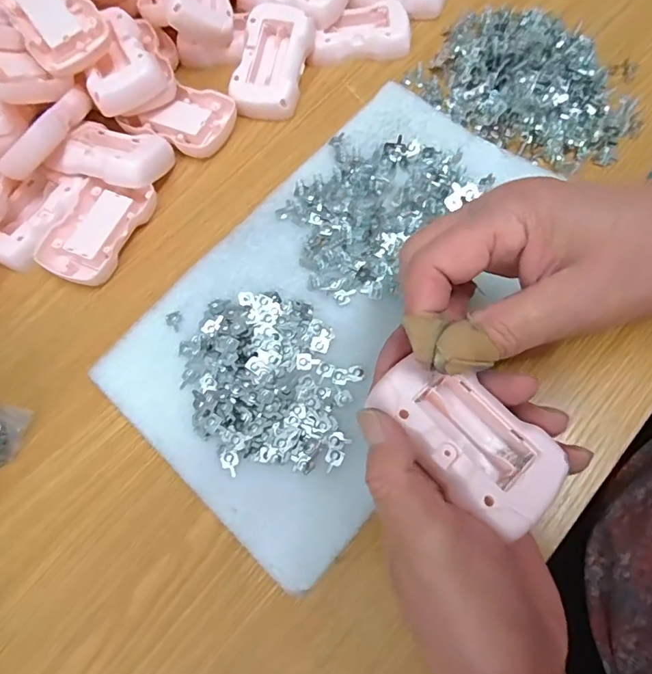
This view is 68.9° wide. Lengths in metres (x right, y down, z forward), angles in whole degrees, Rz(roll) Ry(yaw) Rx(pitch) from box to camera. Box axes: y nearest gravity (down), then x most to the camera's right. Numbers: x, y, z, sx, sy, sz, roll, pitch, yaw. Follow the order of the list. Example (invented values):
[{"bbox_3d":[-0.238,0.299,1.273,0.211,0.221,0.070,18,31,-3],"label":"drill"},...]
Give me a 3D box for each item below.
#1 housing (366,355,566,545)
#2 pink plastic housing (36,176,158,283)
[{"bbox_3d":[0.061,0.042,0.210,0.047,0.020,0.082,-42,73,-12],"label":"housing"},{"bbox_3d":[-0.162,-0.077,0.339,0.055,0.015,0.084,24,73,13],"label":"pink plastic housing"}]

